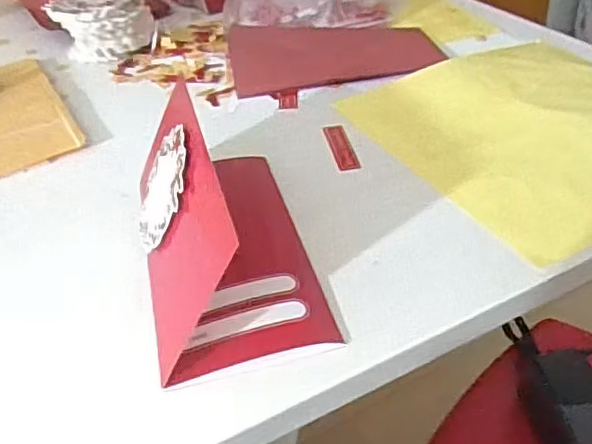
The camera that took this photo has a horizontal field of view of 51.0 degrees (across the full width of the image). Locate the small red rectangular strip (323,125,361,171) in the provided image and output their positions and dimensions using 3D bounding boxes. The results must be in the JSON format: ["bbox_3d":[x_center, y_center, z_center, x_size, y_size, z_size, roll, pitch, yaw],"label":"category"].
[{"bbox_3d":[0.032,-0.054,0.431,0.015,0.004,0.060,-8,39,-5],"label":"small red rectangular strip"}]

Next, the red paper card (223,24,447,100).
[{"bbox_3d":[0.032,-0.152,0.545,0.179,0.019,0.097,-10,39,-8],"label":"red paper card"}]

